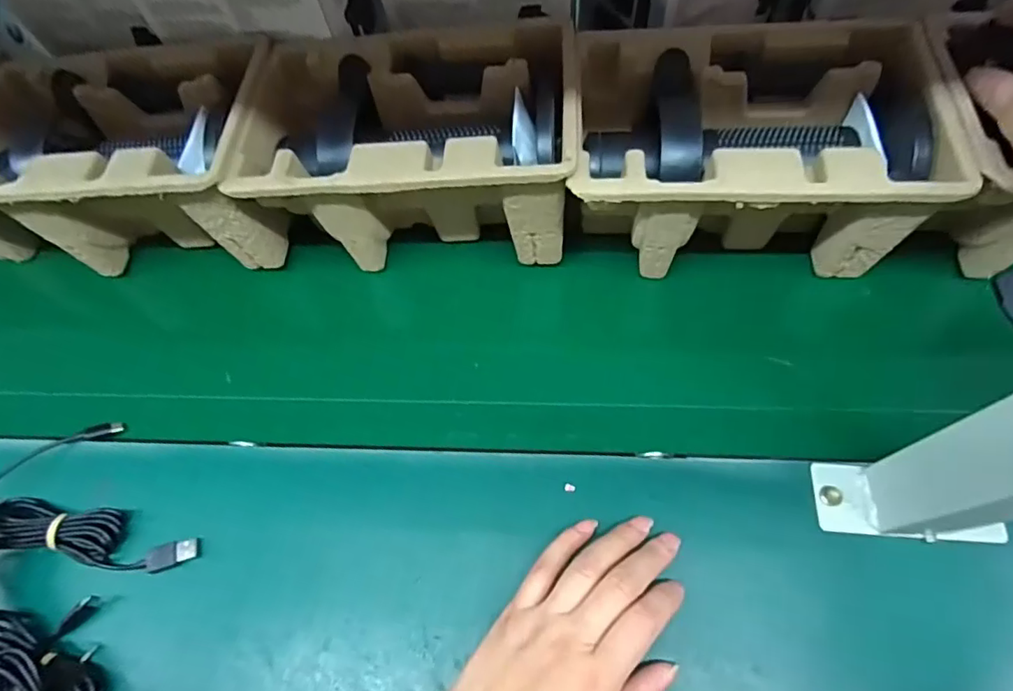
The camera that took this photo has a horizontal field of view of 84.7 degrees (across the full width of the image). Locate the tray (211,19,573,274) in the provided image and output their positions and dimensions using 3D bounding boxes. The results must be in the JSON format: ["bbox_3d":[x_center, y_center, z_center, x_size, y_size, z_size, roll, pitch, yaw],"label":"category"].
[{"bbox_3d":[-0.065,-0.137,0.401,0.218,0.098,0.144,0,63,4],"label":"tray"}]

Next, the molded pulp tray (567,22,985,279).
[{"bbox_3d":[0.157,-0.129,0.385,0.223,0.101,0.146,3,64,5],"label":"molded pulp tray"}]

